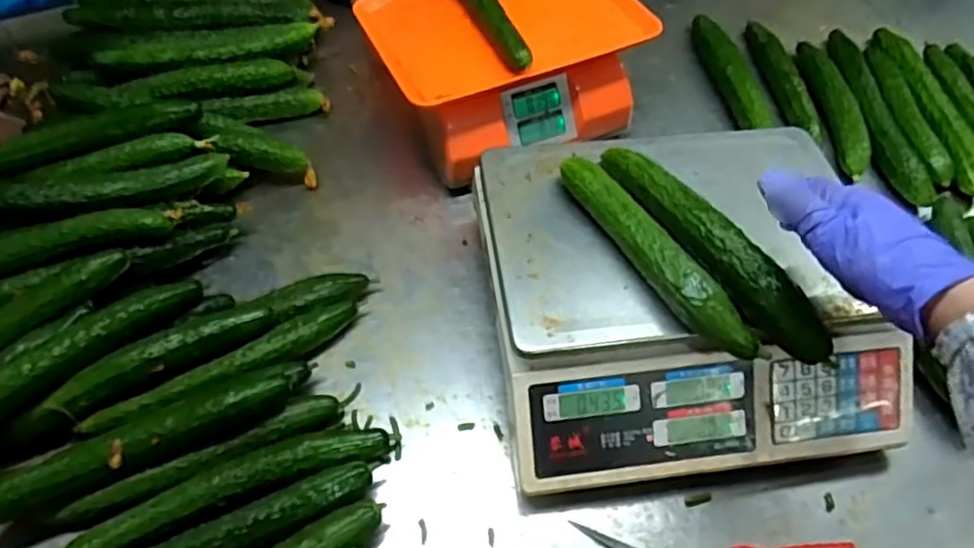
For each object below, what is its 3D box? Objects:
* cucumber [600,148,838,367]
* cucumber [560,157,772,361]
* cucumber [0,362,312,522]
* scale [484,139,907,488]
[{"bbox_3d":[0.175,-0.031,0.529,0.037,0.034,0.245,-27,59,-19],"label":"cucumber"},{"bbox_3d":[0.132,-0.020,0.525,0.033,0.028,0.219,-24,58,-17],"label":"cucumber"},{"bbox_3d":[-0.271,0.127,0.529,0.264,0.031,0.050,-24,57,-18],"label":"cucumber"},{"bbox_3d":[0.170,0.020,0.600,0.337,0.122,0.298,-6,54,-6],"label":"scale"}]

